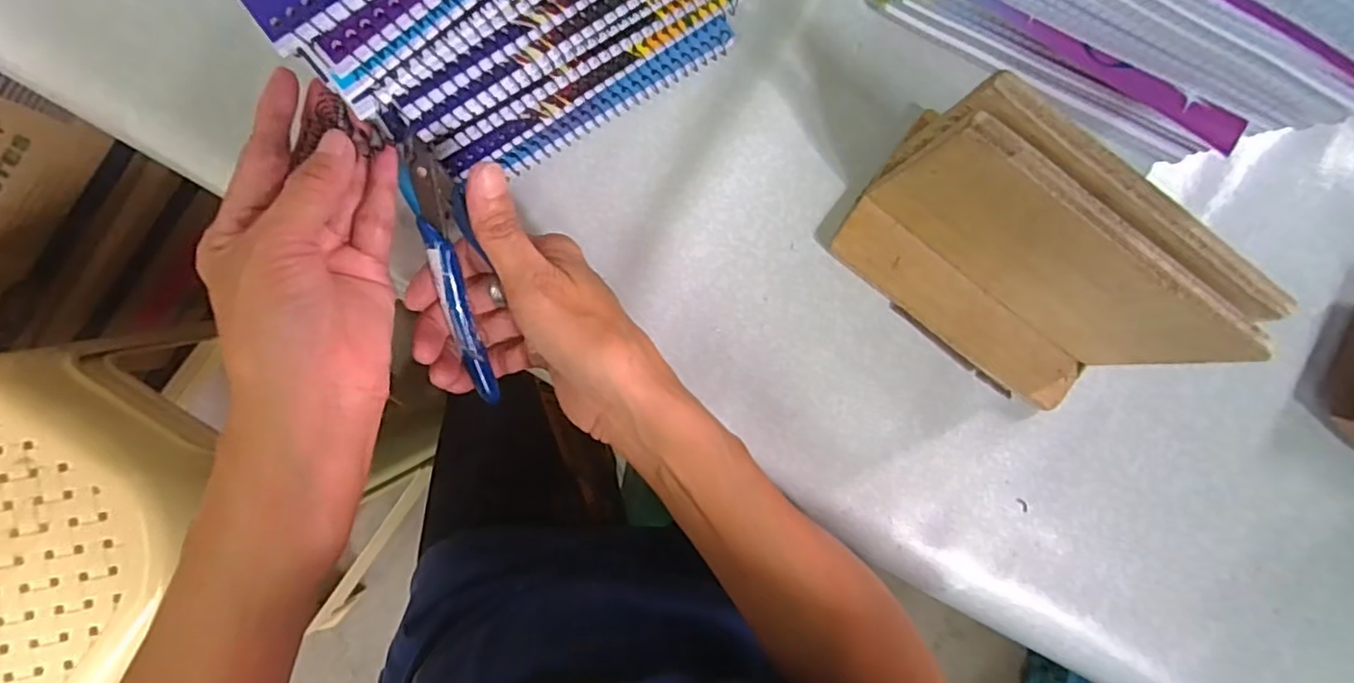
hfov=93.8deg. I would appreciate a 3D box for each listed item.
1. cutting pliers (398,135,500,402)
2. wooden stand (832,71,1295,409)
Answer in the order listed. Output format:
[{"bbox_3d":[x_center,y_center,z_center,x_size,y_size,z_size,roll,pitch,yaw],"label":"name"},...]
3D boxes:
[{"bbox_3d":[-0.102,-0.032,0.300,0.024,0.022,0.125,-12,110,-6],"label":"cutting pliers"},{"bbox_3d":[0.165,-0.035,0.307,0.162,0.113,0.070,35,86,-4],"label":"wooden stand"}]

